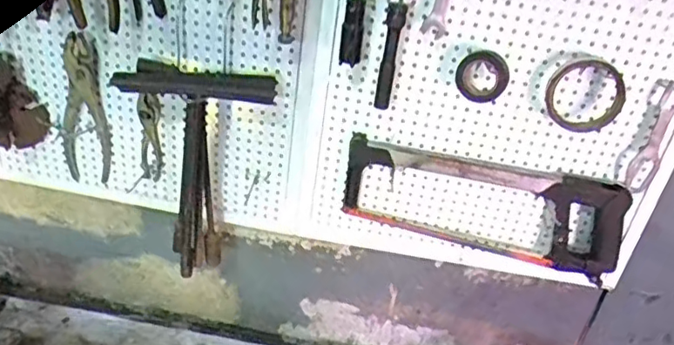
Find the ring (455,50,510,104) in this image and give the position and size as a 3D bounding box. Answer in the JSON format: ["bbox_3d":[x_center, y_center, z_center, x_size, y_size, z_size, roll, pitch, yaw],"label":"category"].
[{"bbox_3d":[0.184,-0.121,0.766,0.066,0.069,0.018,13,32,8],"label":"ring"}]

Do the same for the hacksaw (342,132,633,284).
[{"bbox_3d":[0.206,0.049,0.873,0.394,0.148,0.040,12,32,7],"label":"hacksaw"}]

